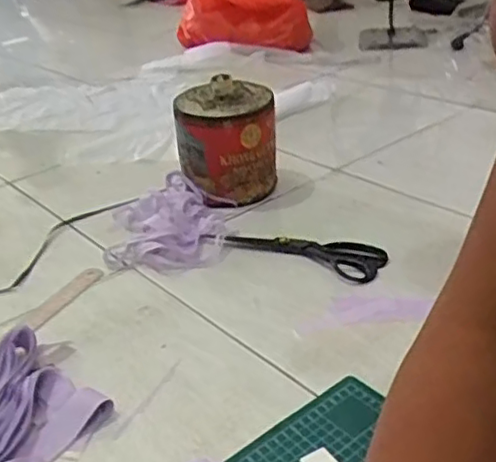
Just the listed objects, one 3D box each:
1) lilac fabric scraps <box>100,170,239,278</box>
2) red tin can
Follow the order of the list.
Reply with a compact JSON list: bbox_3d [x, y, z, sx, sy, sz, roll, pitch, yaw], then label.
[{"bbox_3d":[-0.115,-0.014,0.911,0.173,0.037,0.208,0,30,9],"label":"lilac fabric scraps"},{"bbox_3d":[-0.030,-0.136,0.977,0.144,0.163,0.136,-4,29,2],"label":"red tin can"}]

